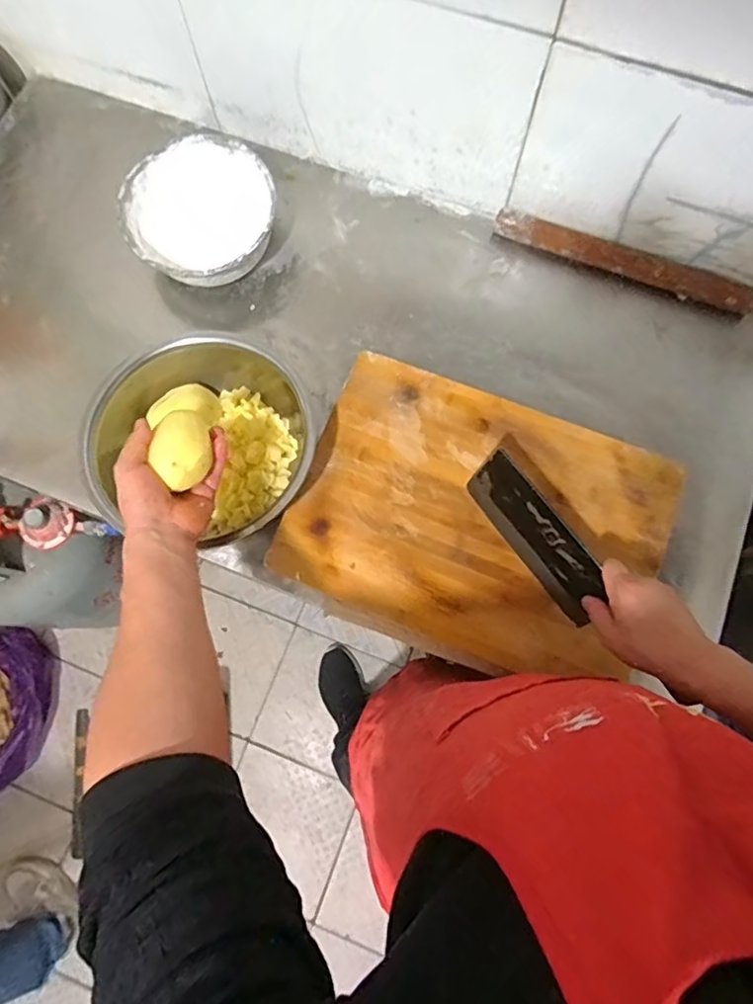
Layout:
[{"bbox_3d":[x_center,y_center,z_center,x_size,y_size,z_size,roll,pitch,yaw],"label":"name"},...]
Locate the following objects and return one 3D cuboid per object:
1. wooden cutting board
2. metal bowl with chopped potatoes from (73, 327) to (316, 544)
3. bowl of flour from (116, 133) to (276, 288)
[{"bbox_3d":[0.118,0.022,0.666,0.416,0.022,0.313,23,78,6],"label":"wooden cutting board"},{"bbox_3d":[-0.215,-0.081,0.675,0.257,0.099,0.255,0,76,0],"label":"metal bowl with chopped potatoes"},{"bbox_3d":[-0.230,-0.375,0.746,0.193,0.081,0.188,0,76,0],"label":"bowl of flour"}]

